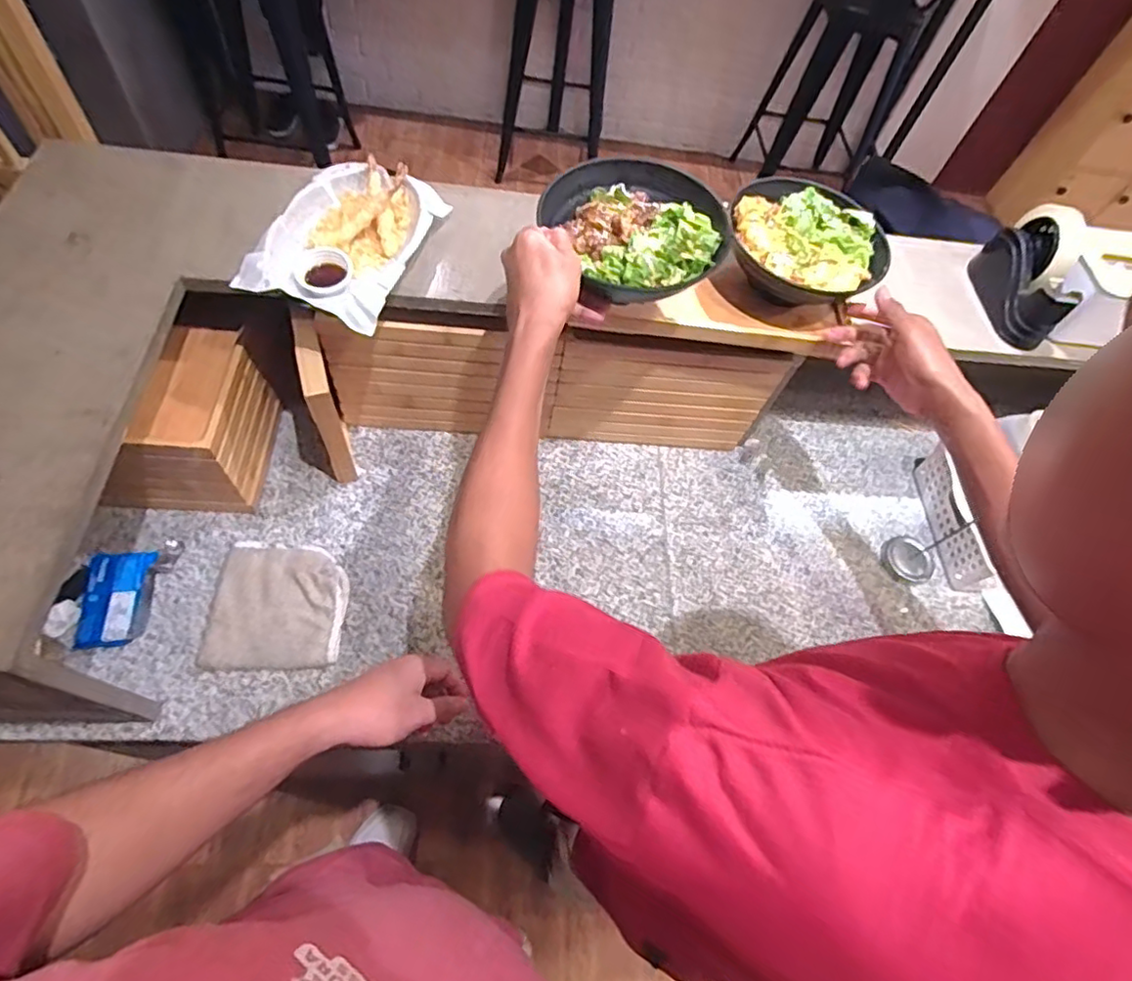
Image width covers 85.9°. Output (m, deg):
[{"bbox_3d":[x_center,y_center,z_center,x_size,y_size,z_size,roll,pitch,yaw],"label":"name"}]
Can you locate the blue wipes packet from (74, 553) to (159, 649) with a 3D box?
[{"bbox_3d":[-0.523,0.125,0.703,0.060,0.021,0.111,1,61,-4],"label":"blue wipes packet"}]

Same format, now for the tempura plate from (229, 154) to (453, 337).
[{"bbox_3d":[-0.231,-0.267,0.652,0.142,0.050,0.215,16,61,5],"label":"tempura plate"}]

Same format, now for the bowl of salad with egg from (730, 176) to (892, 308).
[{"bbox_3d":[0.270,-0.271,0.708,0.171,0.083,0.155,27,63,10],"label":"bowl of salad with egg"}]

